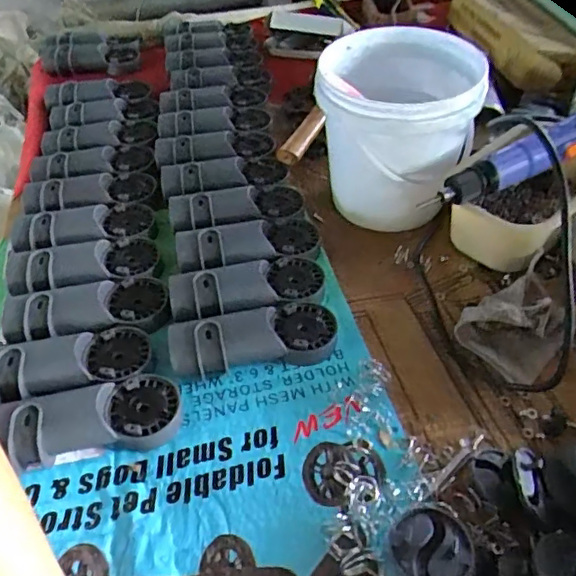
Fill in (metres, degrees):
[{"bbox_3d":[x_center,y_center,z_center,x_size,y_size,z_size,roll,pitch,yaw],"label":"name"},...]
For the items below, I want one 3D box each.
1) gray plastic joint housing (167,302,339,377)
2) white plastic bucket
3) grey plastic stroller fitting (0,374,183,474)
[{"bbox_3d":[-0.033,0.047,0.551,0.160,0.039,0.061,-5,47,-3],"label":"gray plastic joint housing"},{"bbox_3d":[0.126,-0.197,0.668,0.174,0.159,0.194,8,48,10],"label":"white plastic bucket"},{"bbox_3d":[-0.167,0.114,0.497,0.141,0.040,0.062,-12,48,-9],"label":"grey plastic stroller fitting"}]

